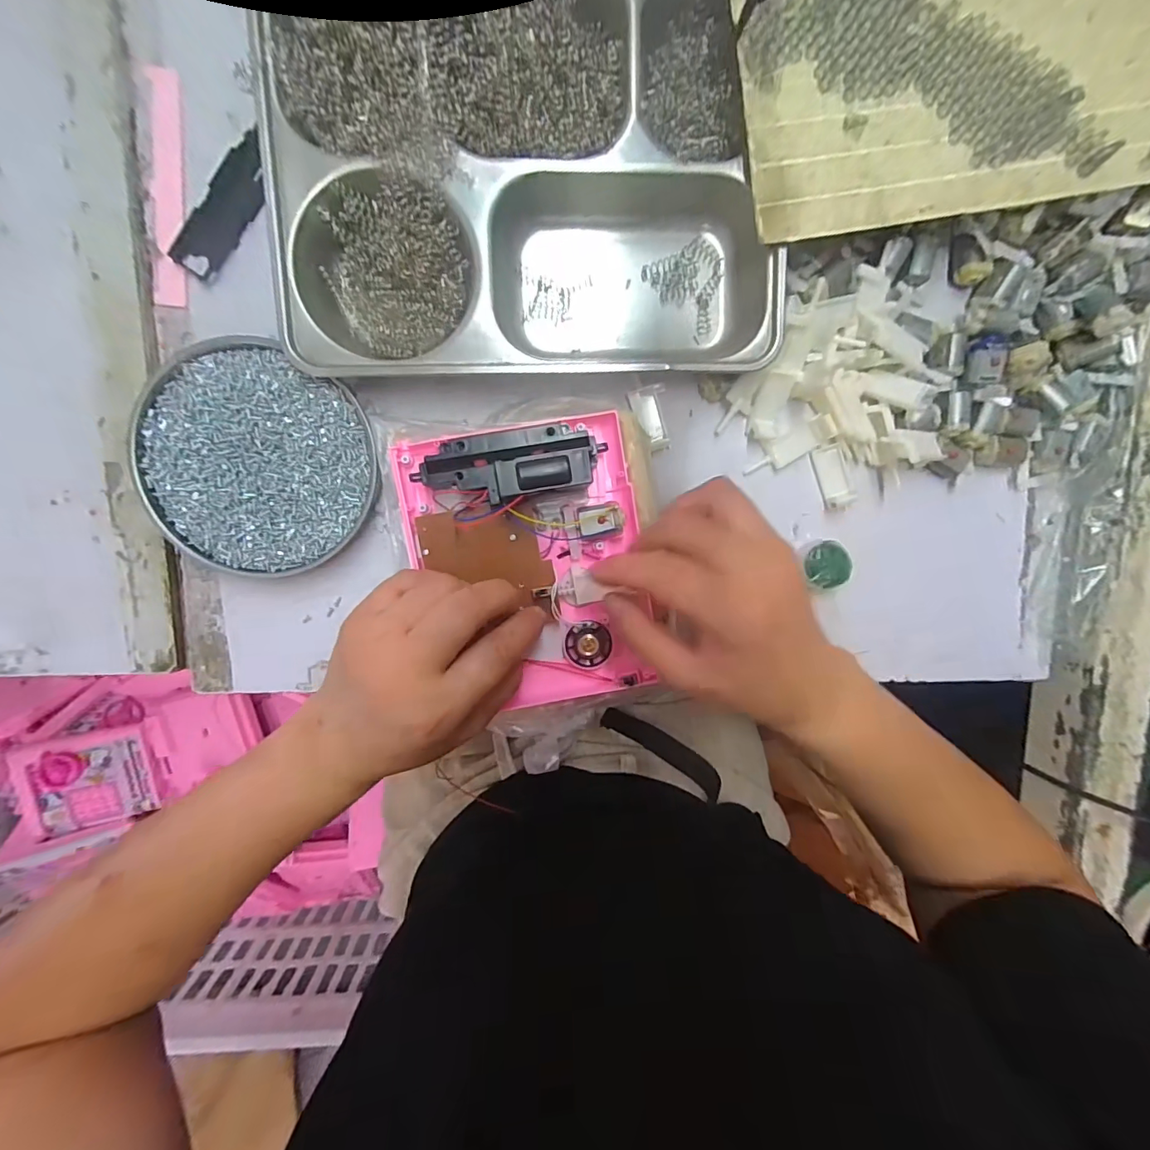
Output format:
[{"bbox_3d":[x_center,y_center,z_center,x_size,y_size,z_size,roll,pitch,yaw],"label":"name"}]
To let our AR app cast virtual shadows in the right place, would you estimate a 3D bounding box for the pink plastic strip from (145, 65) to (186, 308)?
[{"bbox_3d":[-0.234,-0.222,0.286,0.017,0.004,0.126,3,98,-4],"label":"pink plastic strip"}]

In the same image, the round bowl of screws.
[{"bbox_3d":[-0.189,-0.066,0.298,0.130,0.018,0.128,0,98,-3],"label":"round bowl of screws"}]

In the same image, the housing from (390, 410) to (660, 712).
[{"bbox_3d":[-0.027,-0.003,0.284,0.129,0.039,0.161,-8,97,-2],"label":"housing"}]

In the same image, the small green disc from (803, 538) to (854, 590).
[{"bbox_3d":[0.167,-0.008,0.335,0.028,0.017,0.033,-14,99,-1],"label":"small green disc"}]

